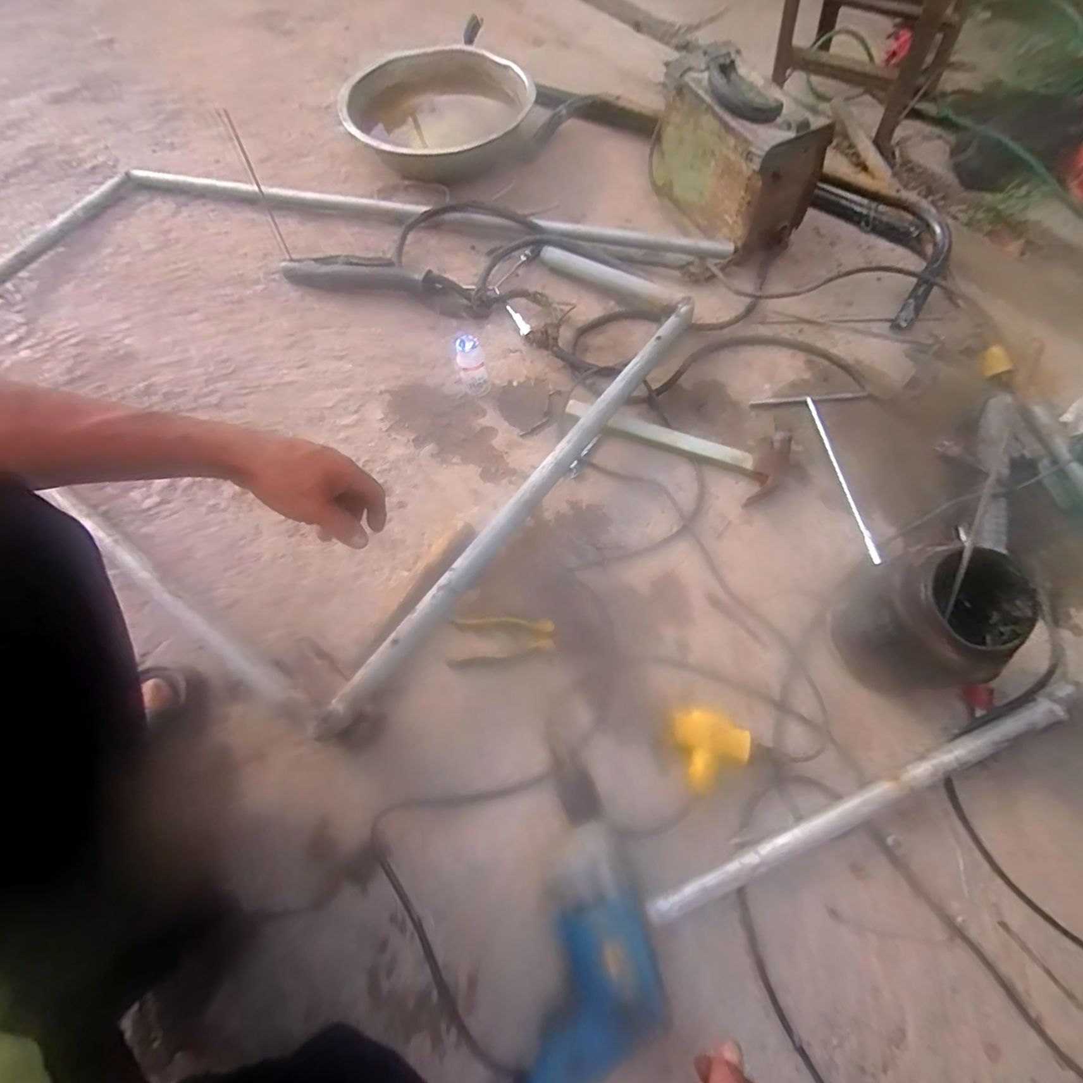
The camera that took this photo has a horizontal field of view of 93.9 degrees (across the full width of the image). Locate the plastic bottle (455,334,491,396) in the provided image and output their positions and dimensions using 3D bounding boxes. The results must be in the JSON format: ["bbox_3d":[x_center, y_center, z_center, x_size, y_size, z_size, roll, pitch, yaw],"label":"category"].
[{"bbox_3d":[-0.104,-0.264,0.780,0.039,0.107,0.033,-11,67,-2],"label":"plastic bottle"}]

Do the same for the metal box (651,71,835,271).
[{"bbox_3d":[0.332,-0.680,0.891,0.151,0.186,0.300,-26,68,-9],"label":"metal box"}]

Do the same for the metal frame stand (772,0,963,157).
[{"bbox_3d":[0.659,-1.038,1.000,0.310,0.243,0.282,33,72,15],"label":"metal frame stand"}]

